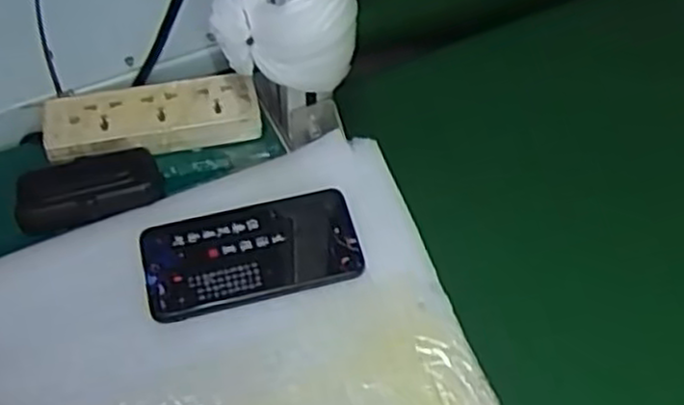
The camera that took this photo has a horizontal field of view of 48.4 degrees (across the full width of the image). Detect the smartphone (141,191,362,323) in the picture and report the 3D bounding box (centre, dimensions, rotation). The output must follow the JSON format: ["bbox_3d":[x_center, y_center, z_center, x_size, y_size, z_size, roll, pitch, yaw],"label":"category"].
[{"bbox_3d":[-0.066,0.036,0.558,0.153,0.009,0.077,-12,58,-9],"label":"smartphone"}]

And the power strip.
[{"bbox_3d":[-0.153,-0.068,0.619,0.168,0.027,0.051,-8,57,-7],"label":"power strip"}]

